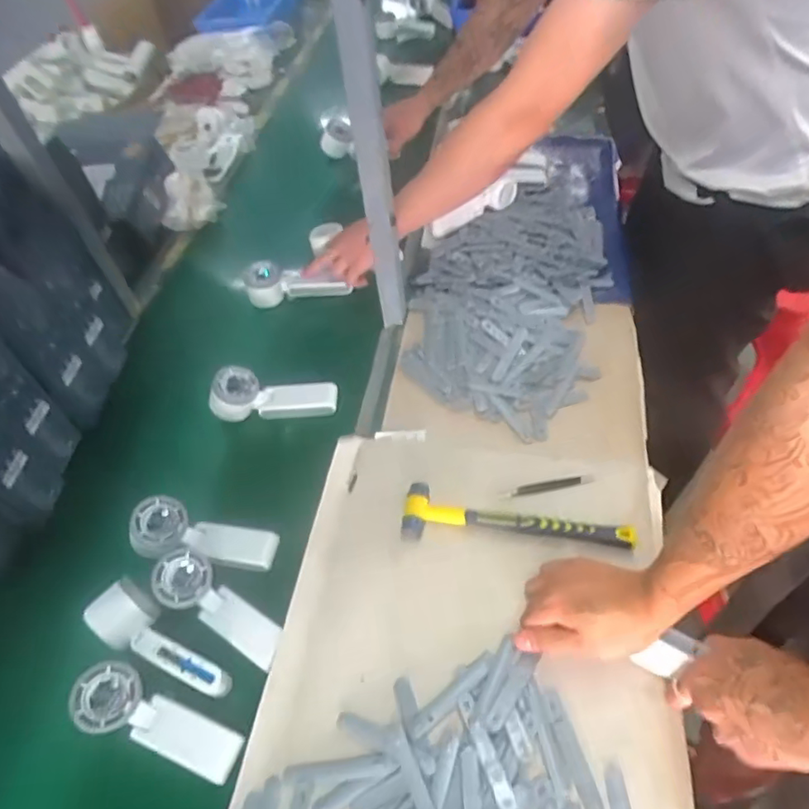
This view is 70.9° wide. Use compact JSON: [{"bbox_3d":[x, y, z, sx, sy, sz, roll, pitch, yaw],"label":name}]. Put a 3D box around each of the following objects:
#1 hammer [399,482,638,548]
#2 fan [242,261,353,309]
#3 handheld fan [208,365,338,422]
[{"bbox_3d":[0.118,0.123,0.619,0.238,0.024,0.059,1,53,6],"label":"hammer"},{"bbox_3d":[-0.172,-0.198,0.906,0.155,0.057,0.040,-9,52,-1],"label":"fan"},{"bbox_3d":[-0.172,-0.011,0.764,0.167,0.045,0.063,3,52,-9],"label":"handheld fan"}]

